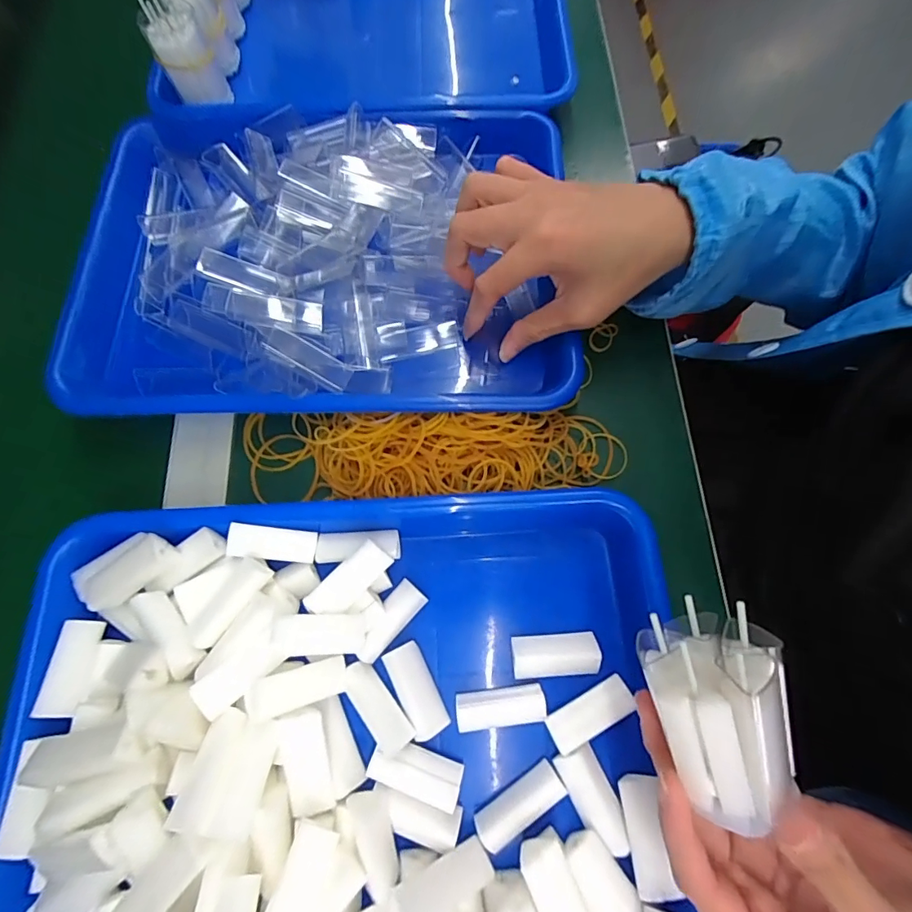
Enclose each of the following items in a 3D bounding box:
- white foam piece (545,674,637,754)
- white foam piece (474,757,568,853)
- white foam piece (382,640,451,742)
[{"bbox_3d":[0.069,0.131,0.234,0.045,0.010,0.017,-26,74,-7],"label":"white foam piece"},{"bbox_3d":[0.031,0.174,0.228,0.046,0.014,0.017,-23,51,-19],"label":"white foam piece"},{"bbox_3d":[-0.021,0.123,0.243,0.019,0.008,0.045,-27,74,-7],"label":"white foam piece"}]

